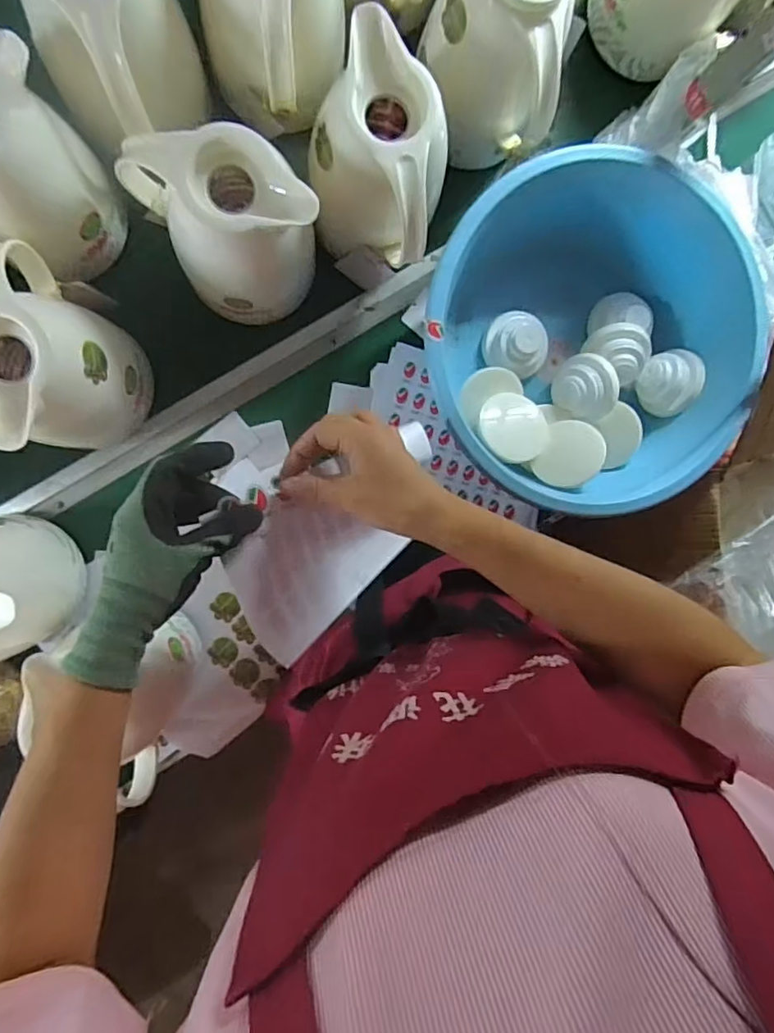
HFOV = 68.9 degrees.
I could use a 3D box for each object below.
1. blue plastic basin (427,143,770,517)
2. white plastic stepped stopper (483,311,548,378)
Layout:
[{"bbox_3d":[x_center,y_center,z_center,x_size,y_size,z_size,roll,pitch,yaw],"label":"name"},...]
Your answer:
[{"bbox_3d":[0.212,-0.199,0.654,0.351,0.152,0.348,-1,95,-7],"label":"blue plastic basin"},{"bbox_3d":[0.158,-0.208,0.681,0.077,0.054,0.080,-19,97,-5],"label":"white plastic stepped stopper"}]

